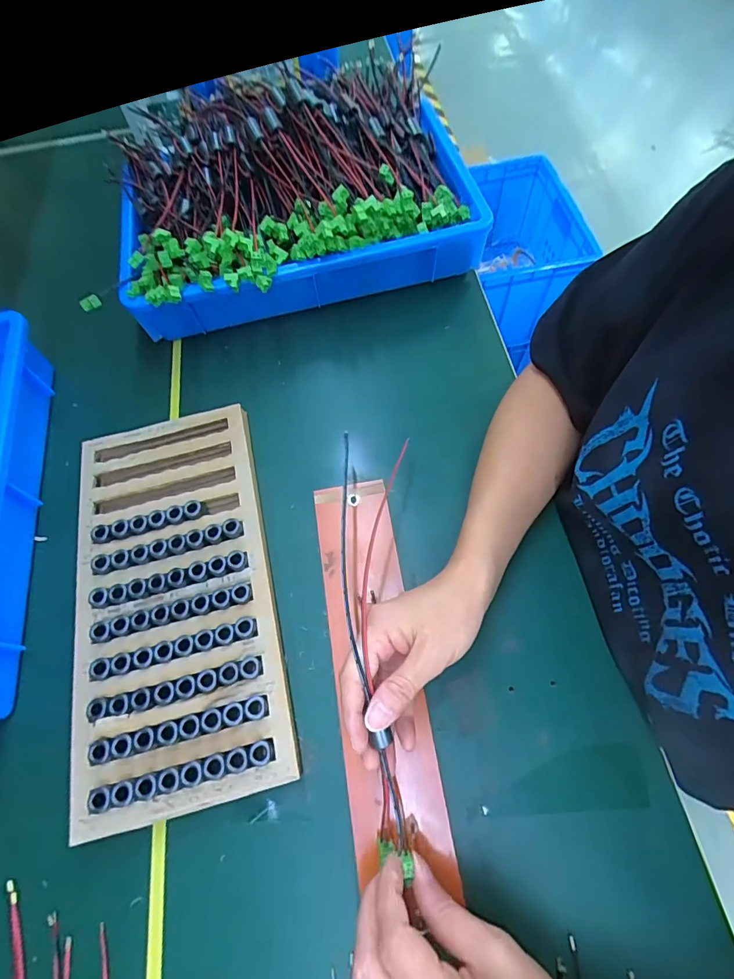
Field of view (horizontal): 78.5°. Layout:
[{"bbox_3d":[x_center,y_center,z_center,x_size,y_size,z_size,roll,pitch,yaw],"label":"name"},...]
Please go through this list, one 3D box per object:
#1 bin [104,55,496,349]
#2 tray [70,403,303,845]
[{"bbox_3d":[-0.094,-0.359,0.564,0.424,0.176,0.264,-15,64,-4],"label":"bin"},{"bbox_3d":[-0.177,0.089,0.420,0.176,0.034,0.354,-13,64,-3],"label":"tray"}]

